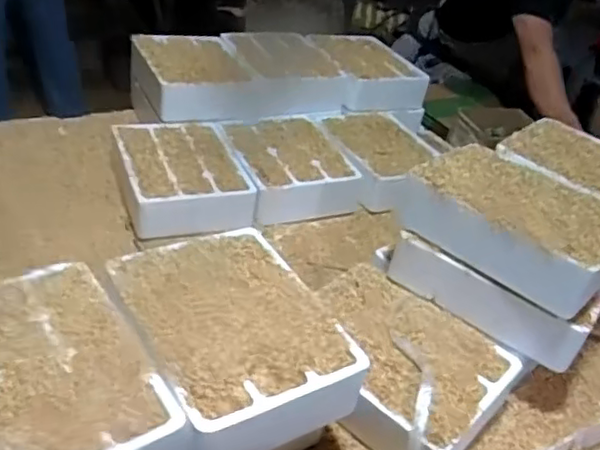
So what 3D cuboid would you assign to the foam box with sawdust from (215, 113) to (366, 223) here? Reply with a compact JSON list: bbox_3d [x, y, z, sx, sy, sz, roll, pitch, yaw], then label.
[{"bbox_3d":[-0.026,-0.102,1.102,0.182,0.079,0.228,-9,35,-23],"label":"foam box with sawdust"}]

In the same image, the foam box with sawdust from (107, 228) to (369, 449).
[{"bbox_3d":[-0.066,0.121,0.646,0.190,0.086,0.263,-12,37,-27],"label":"foam box with sawdust"}]

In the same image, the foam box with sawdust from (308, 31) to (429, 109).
[{"bbox_3d":[0.127,-0.323,1.328,0.188,0.080,0.247,-9,35,-23],"label":"foam box with sawdust"}]

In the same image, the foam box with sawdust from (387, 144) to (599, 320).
[{"bbox_3d":[0.268,-0.008,0.771,0.178,0.081,0.234,-24,43,-39],"label":"foam box with sawdust"}]

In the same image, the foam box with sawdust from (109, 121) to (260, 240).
[{"bbox_3d":[-0.193,-0.083,1.030,0.184,0.075,0.247,-8,35,-22],"label":"foam box with sawdust"}]

